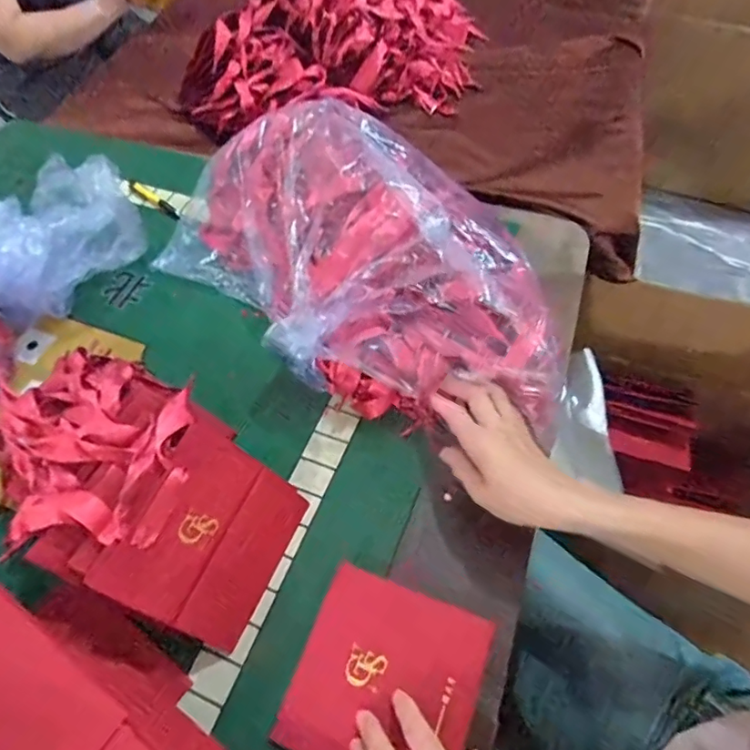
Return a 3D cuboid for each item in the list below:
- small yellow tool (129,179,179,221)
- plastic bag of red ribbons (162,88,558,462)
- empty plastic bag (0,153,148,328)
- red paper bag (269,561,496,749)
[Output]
[{"bbox_3d":[-0.311,-0.249,0.745,0.117,0.012,0.019,33,64,23],"label":"small yellow tool"},{"bbox_3d":[-0.021,-0.134,0.560,0.476,0.148,0.254,32,64,23],"label":"plastic bag of red ribbons"},{"bbox_3d":[-0.395,-0.169,0.642,0.199,0.107,0.160,-31,60,-16],"label":"empty plastic bag"},{"bbox_3d":[0.010,0.239,0.414,0.136,0.011,0.138,17,59,14],"label":"red paper bag"}]

